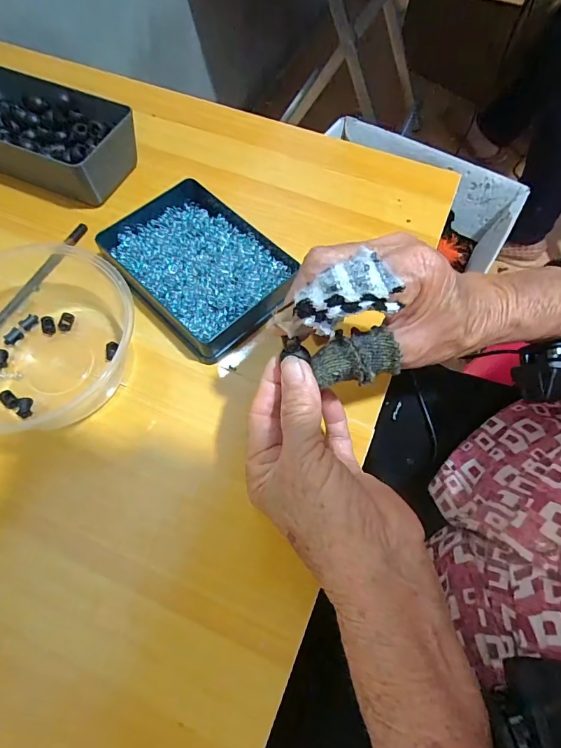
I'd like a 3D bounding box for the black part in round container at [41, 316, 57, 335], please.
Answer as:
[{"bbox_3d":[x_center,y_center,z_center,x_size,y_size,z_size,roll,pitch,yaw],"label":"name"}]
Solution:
[{"bbox_3d":[-0.189,-0.040,0.335,0.009,0.007,0.014,-13,66,-7],"label":"black part in round container"}]

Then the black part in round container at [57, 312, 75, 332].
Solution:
[{"bbox_3d":[-0.176,-0.043,0.337,0.010,0.006,0.015,14,65,5],"label":"black part in round container"}]

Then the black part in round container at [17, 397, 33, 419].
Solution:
[{"bbox_3d":[-0.189,0.025,0.306,0.008,0.006,0.015,-8,65,-5],"label":"black part in round container"}]

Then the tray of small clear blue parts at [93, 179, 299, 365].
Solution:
[{"bbox_3d":[-0.070,-0.091,0.351,0.111,0.029,0.150,-39,71,-17],"label":"tray of small clear blue parts"}]

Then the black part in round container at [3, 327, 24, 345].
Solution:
[{"bbox_3d":[-0.215,-0.030,0.330,0.009,0.009,0.014,32,68,13],"label":"black part in round container"}]

